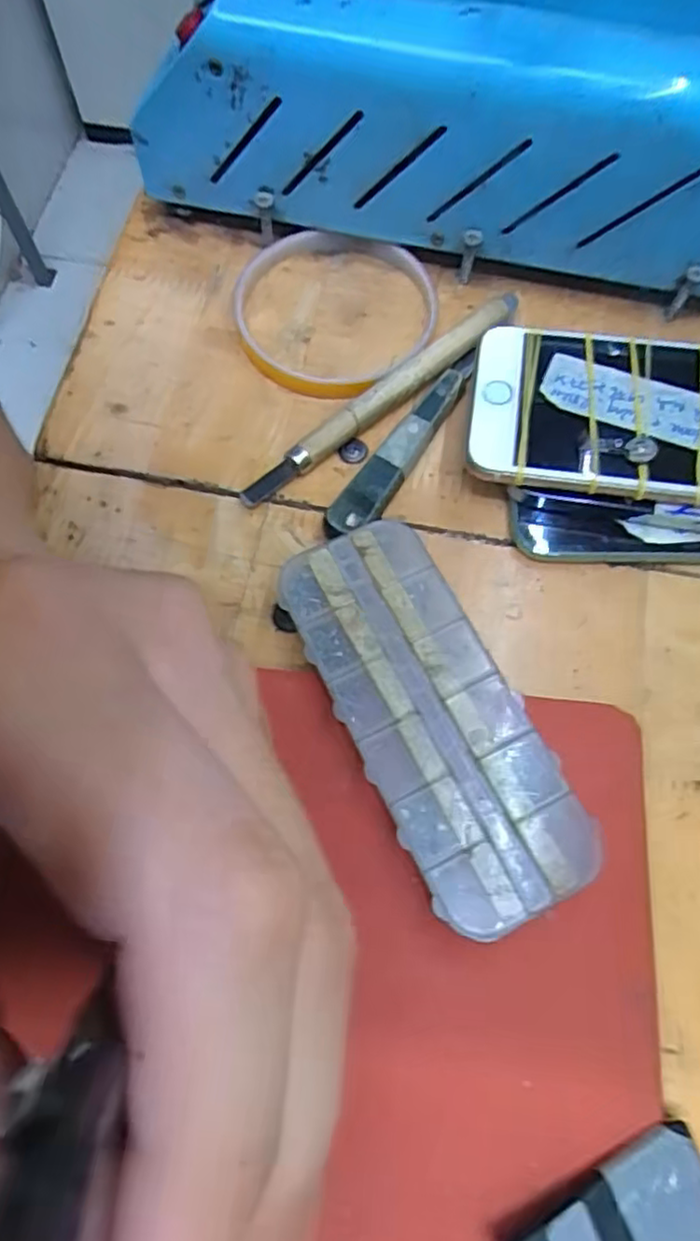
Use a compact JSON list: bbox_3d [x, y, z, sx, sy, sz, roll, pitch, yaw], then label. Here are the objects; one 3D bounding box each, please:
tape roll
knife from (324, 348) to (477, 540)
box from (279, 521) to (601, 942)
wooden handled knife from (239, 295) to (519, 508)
[{"bbox_3d":[-0.008,-0.125,0.275,0.082,0.012,0.078,0,69,-1],"label":"tape roll"},{"bbox_3d":[0.022,-0.067,0.253,0.015,0.013,0.101,32,71,11],"label":"knife"},{"bbox_3d":[0.024,0.029,0.211,0.050,0.017,0.124,-25,71,-10],"label":"box"},{"bbox_3d":[0.015,-0.086,0.255,0.136,0.014,0.012,-37,74,-14],"label":"wooden handled knife"}]

